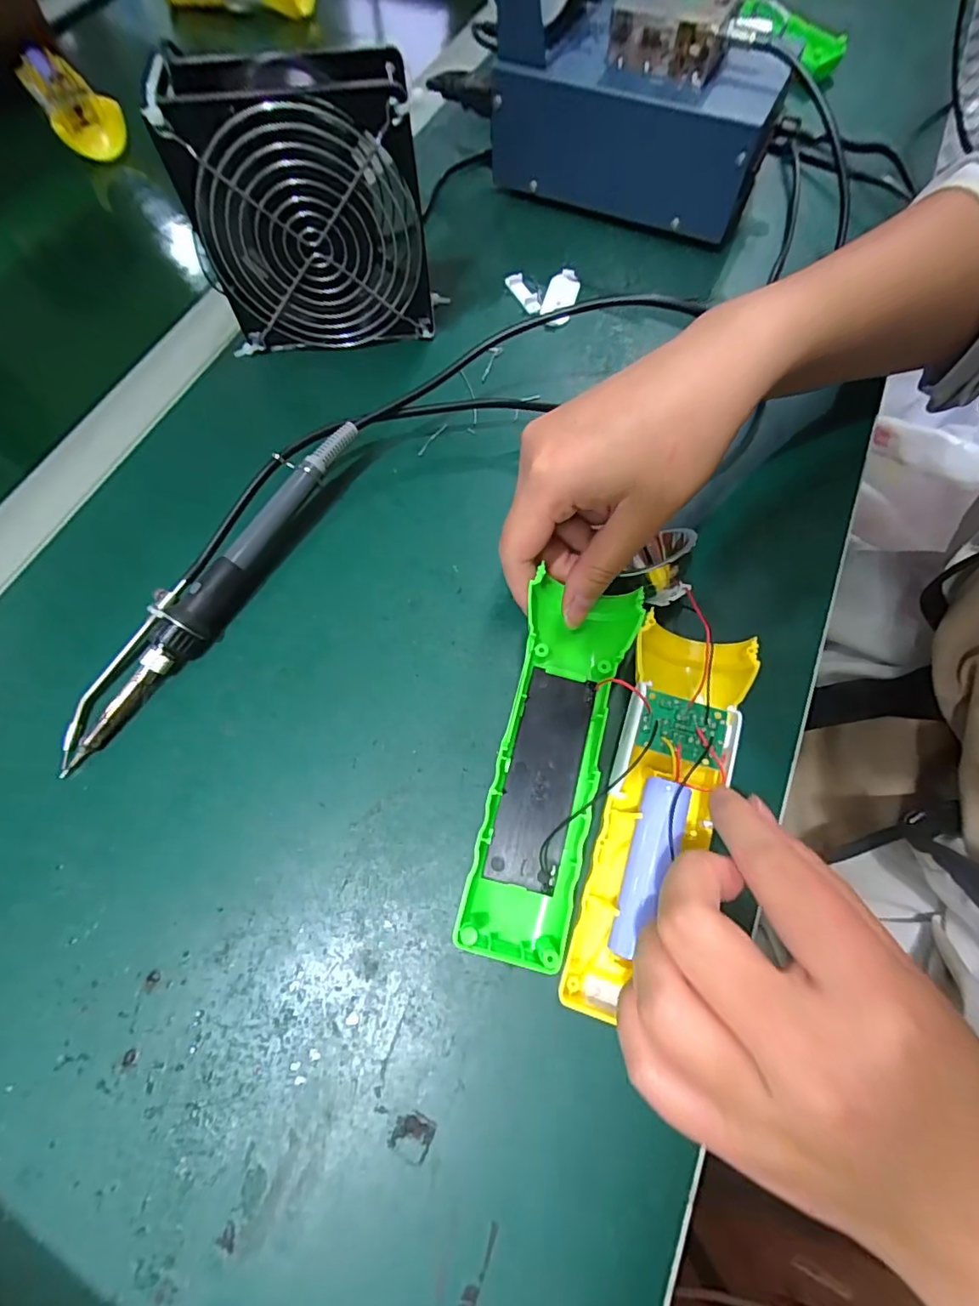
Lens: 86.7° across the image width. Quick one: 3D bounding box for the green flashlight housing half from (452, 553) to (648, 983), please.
[{"bbox_3d":[0.026,0.044,0.227,0.045,0.022,0.160,15,74,6],"label":"green flashlight housing half"}]

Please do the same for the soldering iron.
[{"bbox_3d":[-0.140,-0.038,0.262,0.032,0.029,0.204,29,71,11],"label":"soldering iron"}]

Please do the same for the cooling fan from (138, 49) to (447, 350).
[{"bbox_3d":[-0.097,-0.241,0.289,0.119,0.122,0.046,-8,68,-3],"label":"cooling fan"}]

